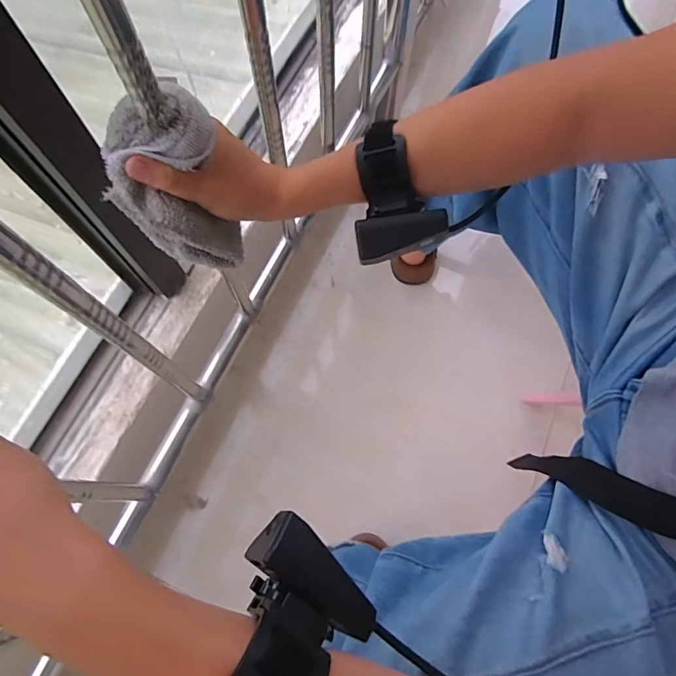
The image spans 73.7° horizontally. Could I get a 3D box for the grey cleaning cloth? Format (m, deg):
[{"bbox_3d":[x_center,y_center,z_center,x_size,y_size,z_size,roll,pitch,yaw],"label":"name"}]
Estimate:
[{"bbox_3d":[-0.115,-0.105,0.315,0.075,0.106,0.069,-3,72,-3],"label":"grey cleaning cloth"}]

